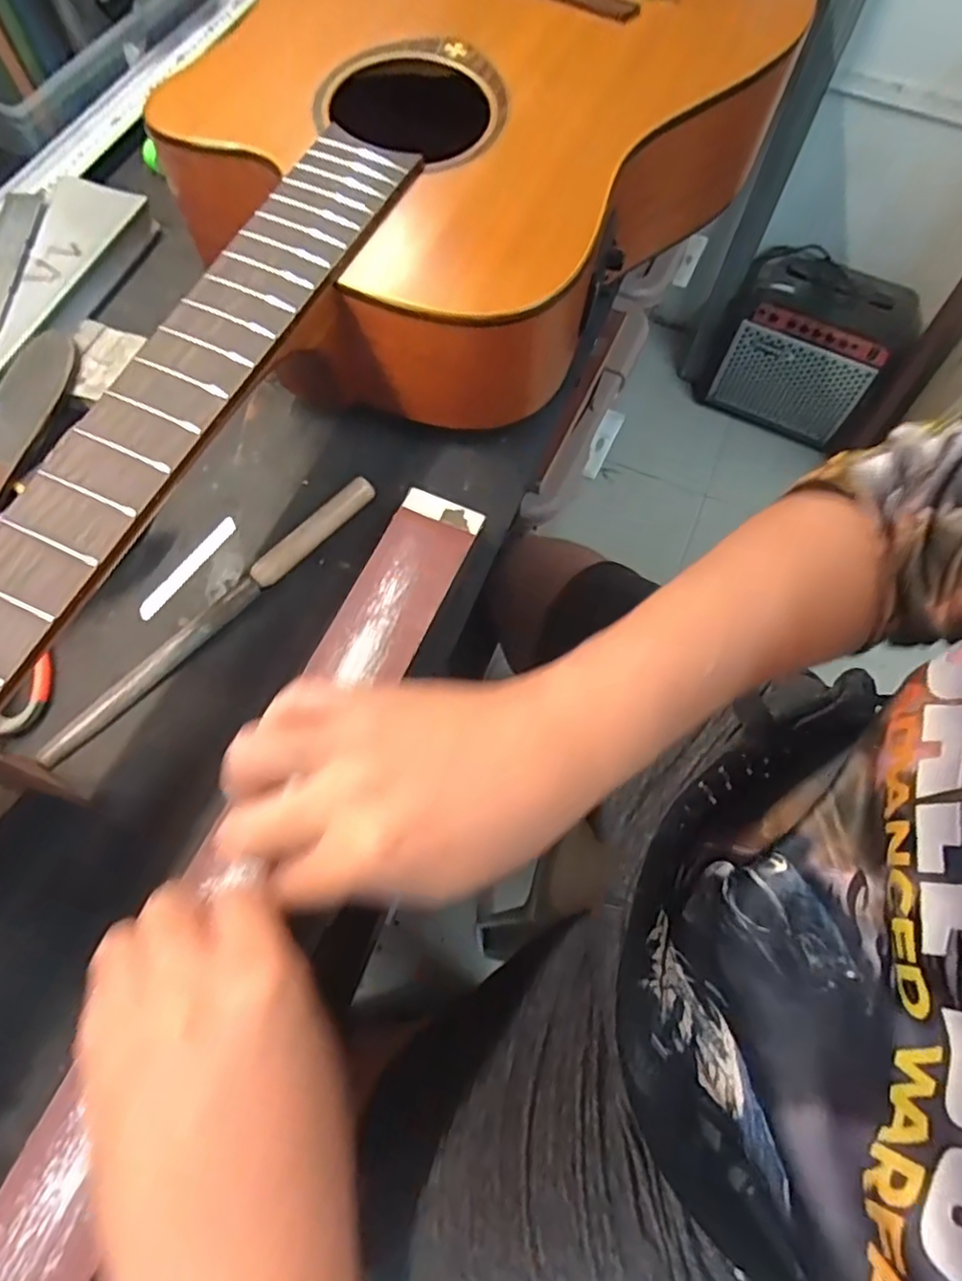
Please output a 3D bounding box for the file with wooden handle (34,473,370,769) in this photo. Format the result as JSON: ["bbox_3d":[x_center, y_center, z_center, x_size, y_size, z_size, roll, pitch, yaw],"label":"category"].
[{"bbox_3d":[-0.154,-0.017,0.383,0.015,0.015,0.238,41,72,14],"label":"file with wooden handle"}]

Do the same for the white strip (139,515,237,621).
[{"bbox_3d":[-0.180,-0.046,0.397,0.011,0.004,0.079,31,70,10],"label":"white strip"}]

